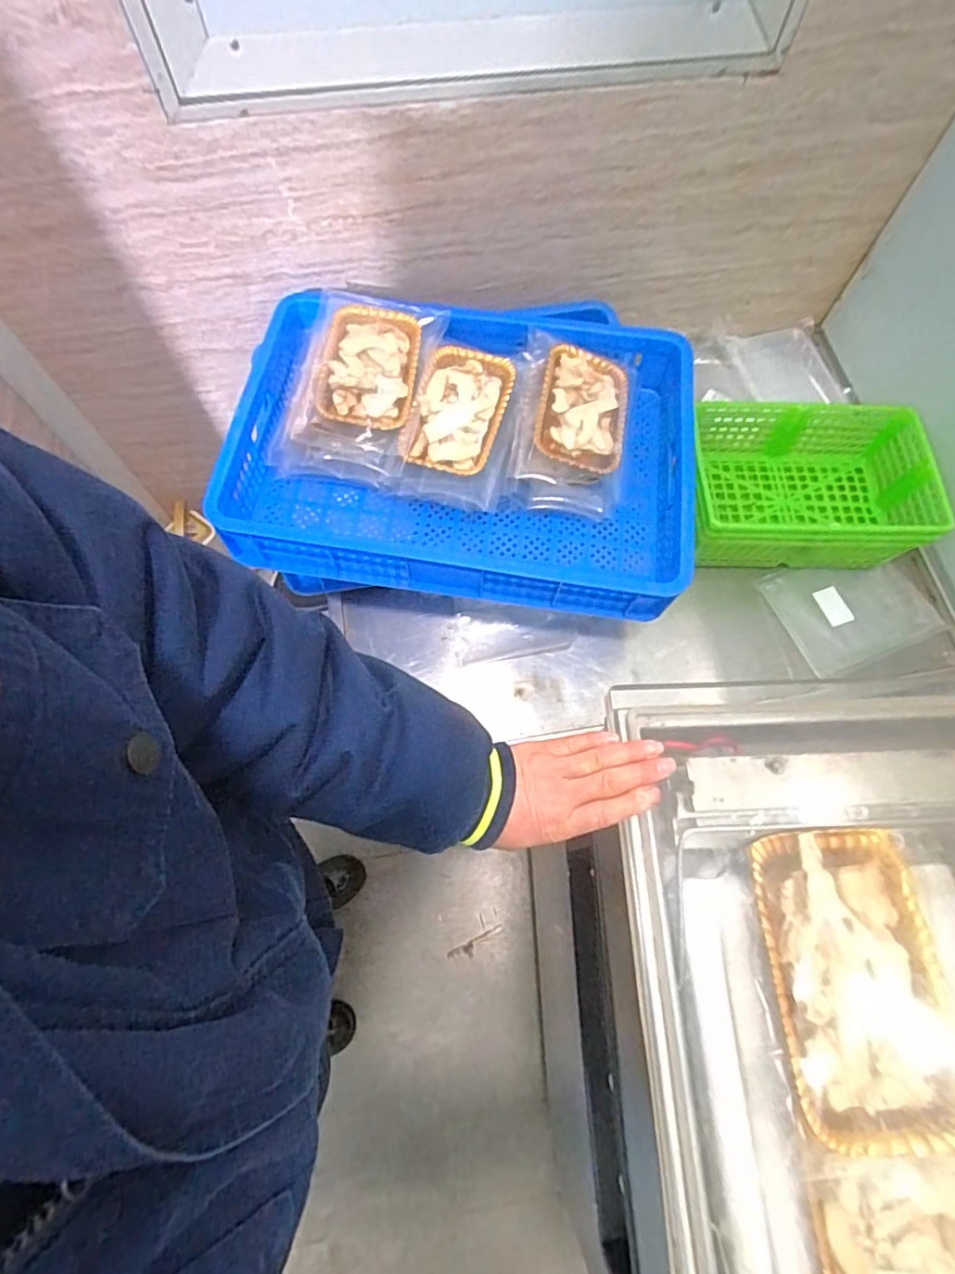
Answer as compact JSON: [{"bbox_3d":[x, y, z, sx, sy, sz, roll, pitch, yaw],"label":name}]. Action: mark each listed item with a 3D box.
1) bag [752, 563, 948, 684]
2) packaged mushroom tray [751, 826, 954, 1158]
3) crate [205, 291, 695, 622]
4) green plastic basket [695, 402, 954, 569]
[{"bbox_3d":[0.566,-0.048,0.921,0.201,0.012,0.177,-25,72,2],"label":"bag"},{"bbox_3d":[0.271,0.237,0.424,0.118,0.027,0.192,-2,69,-2],"label":"packaged mushroom tray"},{"bbox_3d":[-0.021,-0.278,0.860,0.625,0.101,0.444,8,69,2],"label":"crate"},{"bbox_3d":[0.474,-0.224,0.908,0.348,0.123,0.228,1,69,-1],"label":"green plastic basket"}]

